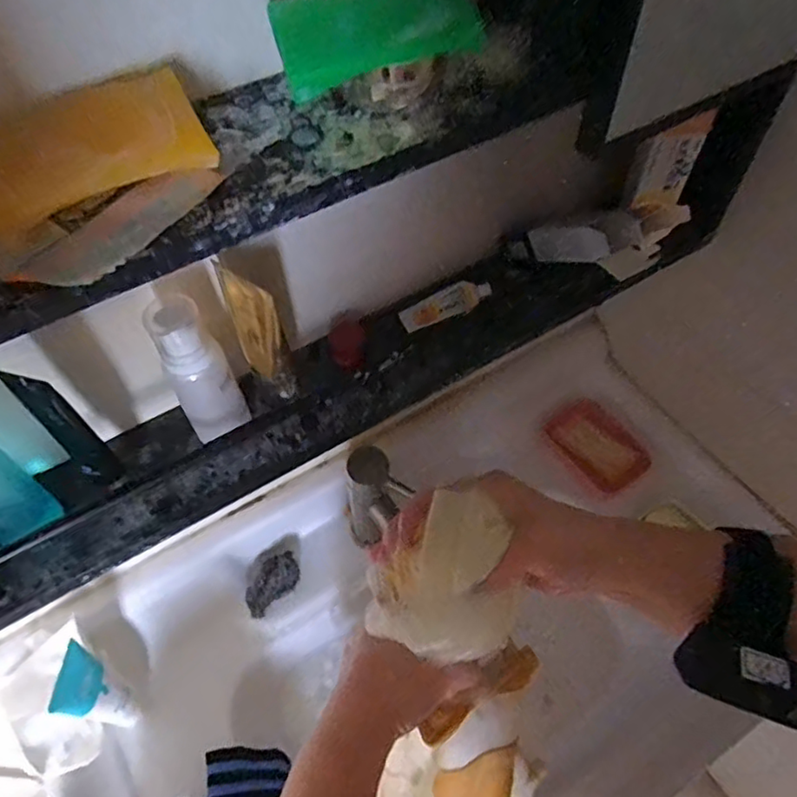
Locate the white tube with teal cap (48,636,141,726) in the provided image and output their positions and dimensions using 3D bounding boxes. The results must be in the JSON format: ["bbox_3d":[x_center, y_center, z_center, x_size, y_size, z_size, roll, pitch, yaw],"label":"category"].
[{"bbox_3d":[-0.284,0.282,0.590,0.025,0.147,0.052,5,55,3],"label":"white tube with teal cap"}]

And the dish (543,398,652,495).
[{"bbox_3d":[0.260,0.061,0.805,0.083,0.033,0.126,-34,62,-22],"label":"dish"}]

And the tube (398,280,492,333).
[{"bbox_3d":[0.043,-0.086,0.563,0.085,0.012,0.026,-22,56,7],"label":"tube"}]

